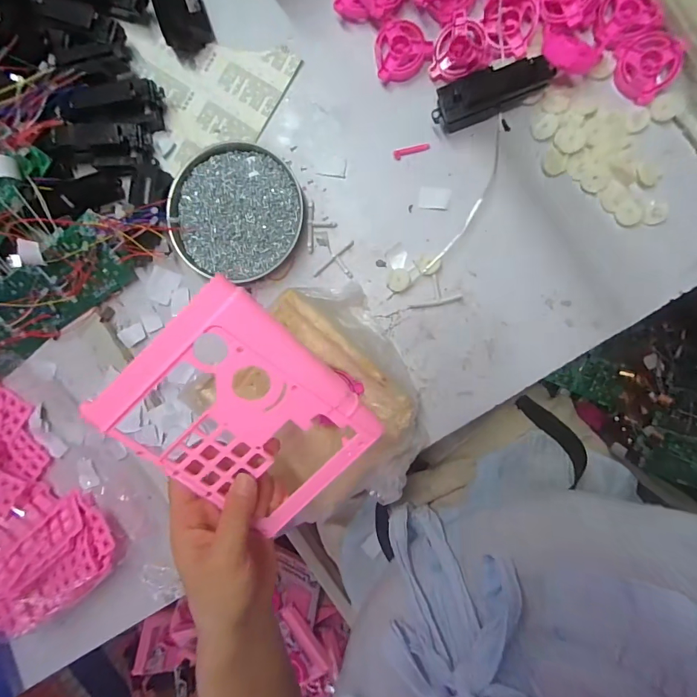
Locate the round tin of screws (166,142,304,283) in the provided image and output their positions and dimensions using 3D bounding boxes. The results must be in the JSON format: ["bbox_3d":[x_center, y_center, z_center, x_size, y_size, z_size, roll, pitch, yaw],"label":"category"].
[{"bbox_3d":[-0.115,-0.138,0.404,0.137,0.021,0.130,1,96,6],"label":"round tin of screws"}]

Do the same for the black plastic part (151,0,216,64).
[{"bbox_3d":[-0.172,-0.344,0.396,0.045,0.033,0.086,-19,90,7],"label":"black plastic part"}]

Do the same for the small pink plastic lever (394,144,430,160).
[{"bbox_3d":[0.063,-0.195,0.391,0.035,0.008,0.007,-15,94,7],"label":"small pink plastic lever"}]

